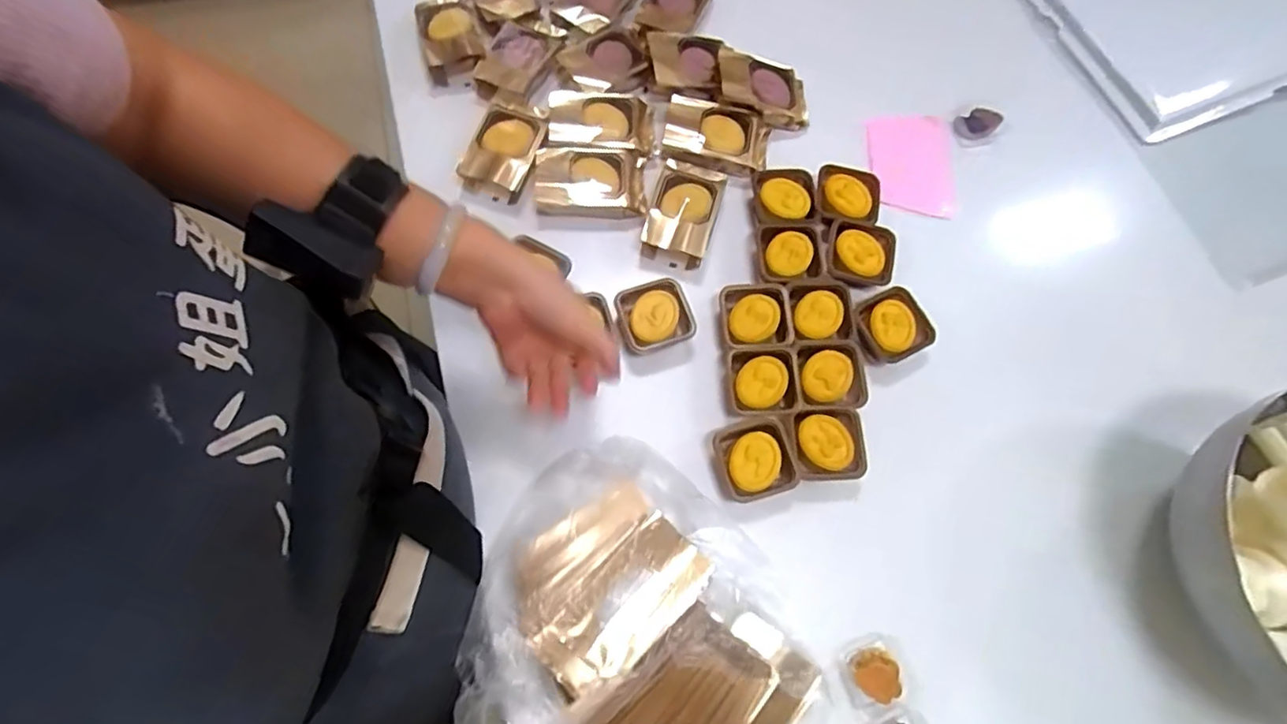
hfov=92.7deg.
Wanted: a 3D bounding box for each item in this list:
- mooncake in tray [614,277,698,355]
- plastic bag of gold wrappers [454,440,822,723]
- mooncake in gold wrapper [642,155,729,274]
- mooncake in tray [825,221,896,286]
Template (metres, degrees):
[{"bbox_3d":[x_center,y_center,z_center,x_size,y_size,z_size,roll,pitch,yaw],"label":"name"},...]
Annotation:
[{"bbox_3d":[0.009,-0.040,0.571,0.065,0.030,0.062,-17,71,-8],"label":"mooncake in tray"},{"bbox_3d":[-0.015,0.181,0.461,0.237,0.076,0.229,-14,70,-7],"label":"plastic bag of gold wrappers"},{"bbox_3d":[0.038,-0.144,0.612,0.065,0.035,0.132,15,56,4],"label":"mooncake in gold wrapper"},{"bbox_3d":[0.212,-0.104,0.605,0.061,0.032,0.059,16,69,4],"label":"mooncake in tray"}]

